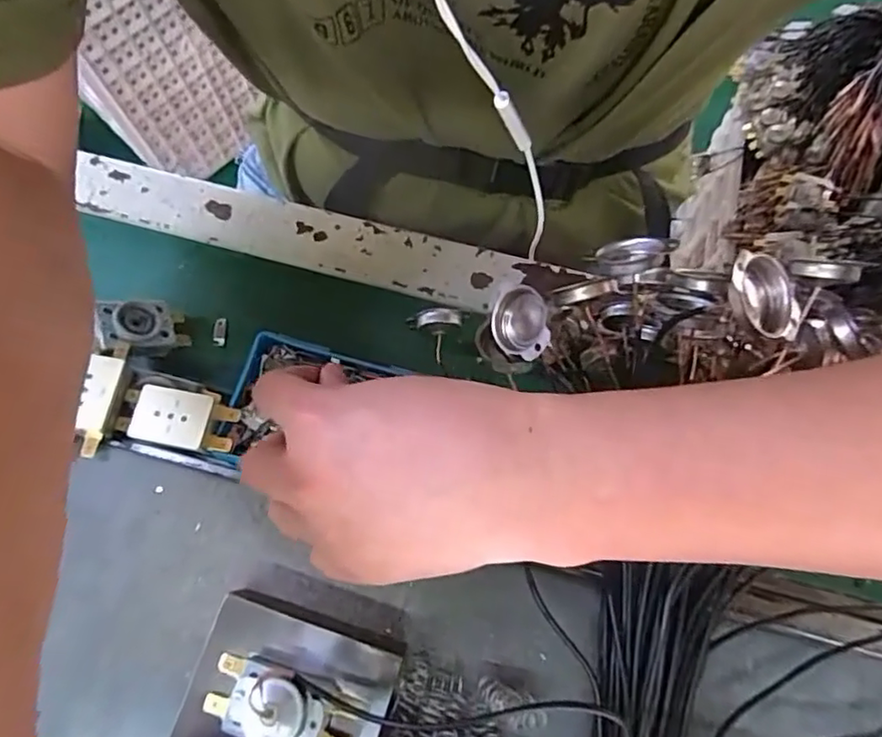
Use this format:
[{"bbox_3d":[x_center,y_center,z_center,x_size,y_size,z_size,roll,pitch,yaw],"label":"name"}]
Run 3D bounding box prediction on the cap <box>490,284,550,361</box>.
[{"bbox_3d":[0.034,-0.020,0.252,0.010,0.027,0.034,-1,72,-37],"label":"cap"}]

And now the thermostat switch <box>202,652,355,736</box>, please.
[{"bbox_3d":[-0.065,0.134,0.242,0.059,0.020,0.029,14,74,5],"label":"thermostat switch"}]

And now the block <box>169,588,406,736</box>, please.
[{"bbox_3d":[-0.063,0.139,0.260,0.079,0.028,0.068,17,74,6],"label":"block"}]

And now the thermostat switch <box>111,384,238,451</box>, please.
[{"bbox_3d":[-0.130,0.025,0.307,0.052,0.015,0.028,7,73,3],"label":"thermostat switch"}]

